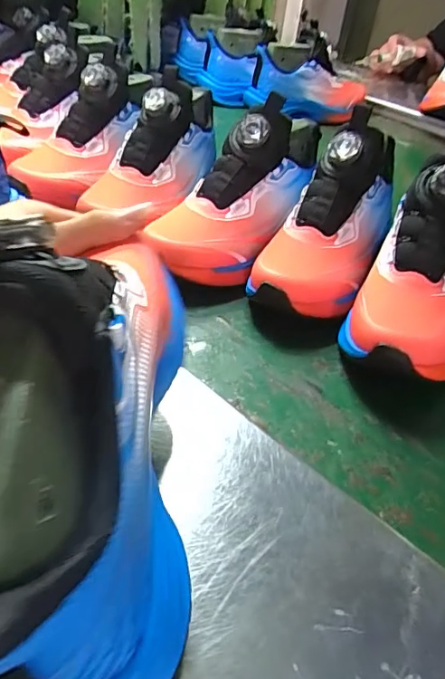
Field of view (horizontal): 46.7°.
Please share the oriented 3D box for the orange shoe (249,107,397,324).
[{"bbox_3d":[0.106,-0.115,0.464,0.086,0.086,0.226,24,71,21],"label":"orange shoe"}]

